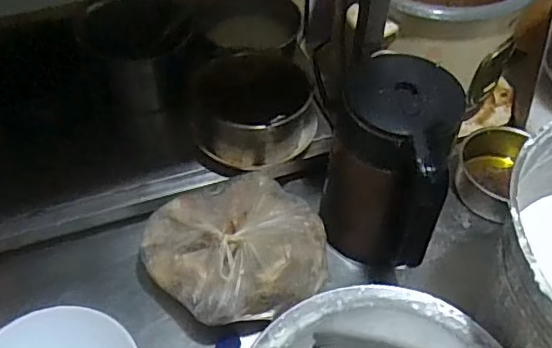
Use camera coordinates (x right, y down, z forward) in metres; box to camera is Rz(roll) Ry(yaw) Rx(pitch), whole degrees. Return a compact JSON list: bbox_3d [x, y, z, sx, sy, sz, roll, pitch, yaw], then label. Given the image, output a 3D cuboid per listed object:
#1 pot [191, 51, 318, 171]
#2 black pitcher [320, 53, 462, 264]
[{"bbox_3d":[-0.028,-0.088,0.798,0.167,0.085,0.148,-14,53,-12],"label":"pot"},{"bbox_3d":[0.129,0.007,0.693,0.130,0.230,0.162,15,52,11],"label":"black pitcher"}]

